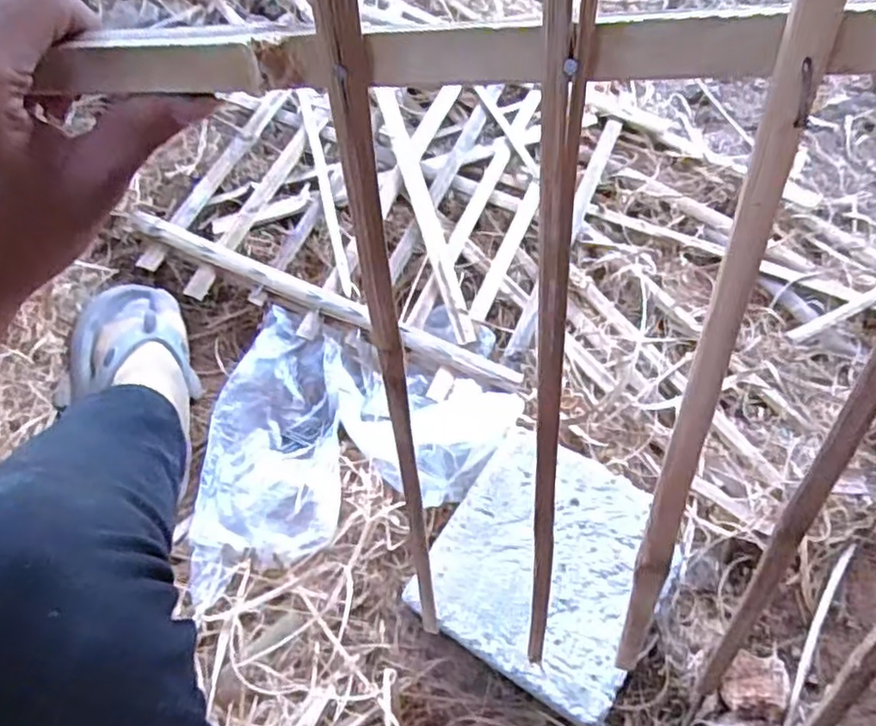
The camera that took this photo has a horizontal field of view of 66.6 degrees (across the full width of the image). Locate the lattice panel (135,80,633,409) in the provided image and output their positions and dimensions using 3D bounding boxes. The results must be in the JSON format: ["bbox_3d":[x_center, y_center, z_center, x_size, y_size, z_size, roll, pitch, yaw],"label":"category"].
[{"bbox_3d":[-0.063,-0.229,0.846,0.488,0.042,0.446,22,63,11],"label":"lattice panel"}]

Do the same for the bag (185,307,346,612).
[{"bbox_3d":[-0.178,0.094,0.726,0.141,0.050,0.312,0,61,-1],"label":"bag"}]

